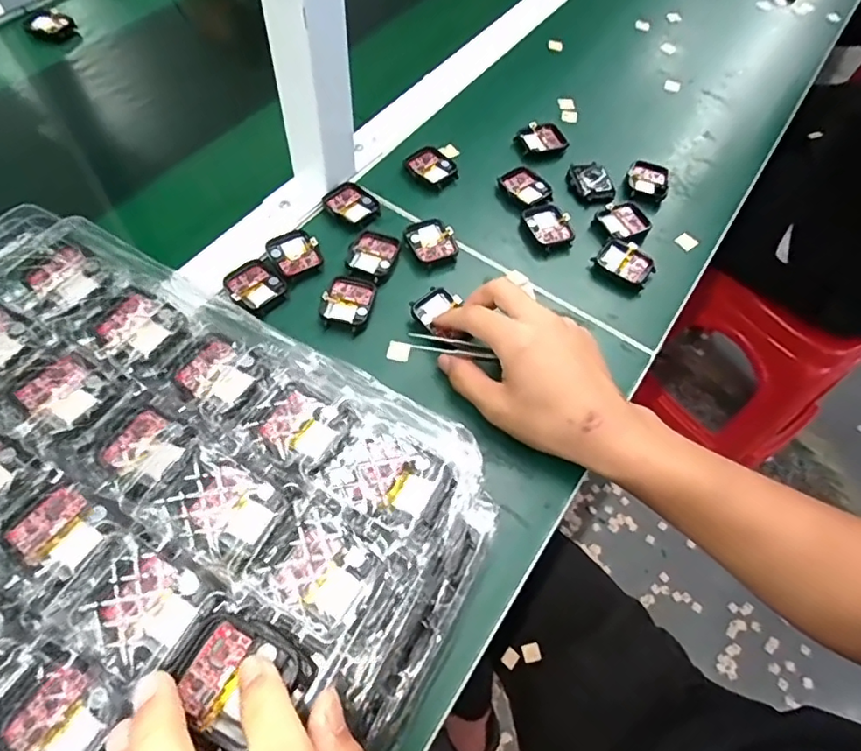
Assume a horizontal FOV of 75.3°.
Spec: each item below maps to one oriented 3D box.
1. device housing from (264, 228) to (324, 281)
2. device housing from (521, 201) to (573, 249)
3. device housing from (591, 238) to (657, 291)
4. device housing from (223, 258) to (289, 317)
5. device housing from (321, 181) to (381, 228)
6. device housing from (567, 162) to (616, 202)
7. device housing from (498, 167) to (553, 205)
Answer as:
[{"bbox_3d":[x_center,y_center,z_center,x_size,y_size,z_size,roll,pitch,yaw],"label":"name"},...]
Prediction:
[{"bbox_3d":[-0.107,-0.096,0.445,0.037,0.009,0.047,-30,66,-20],"label":"device housing"},{"bbox_3d":[0.102,-0.132,0.482,0.034,0.009,0.043,-20,63,-15],"label":"device housing"},{"bbox_3d":[0.163,-0.095,0.467,0.047,0.012,0.035,39,64,17],"label":"device housing"},{"bbox_3d":[-0.134,-0.068,0.428,0.036,0.010,0.044,-40,70,-23],"label":"device housing"},{"bbox_3d":[-0.066,-0.146,0.477,0.048,0.008,0.042,38,64,17],"label":"device housing"},{"bbox_3d":[0.145,-0.177,0.505,0.030,0.012,0.046,-16,62,-13],"label":"device housing"},{"bbox_3d":[0.085,-0.171,0.504,0.034,0.010,0.043,-38,69,-23],"label":"device housing"}]

